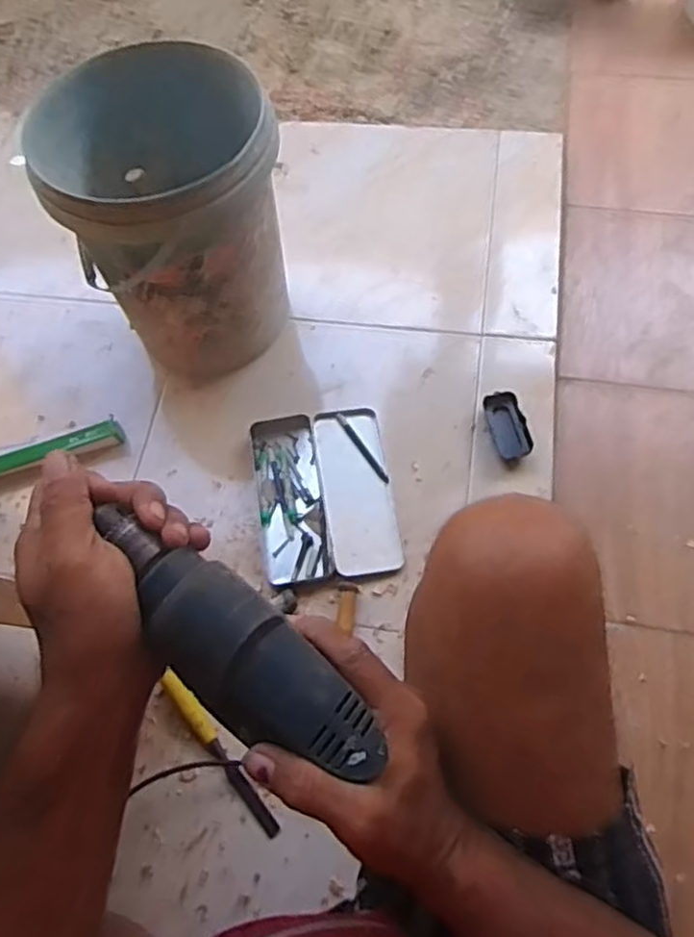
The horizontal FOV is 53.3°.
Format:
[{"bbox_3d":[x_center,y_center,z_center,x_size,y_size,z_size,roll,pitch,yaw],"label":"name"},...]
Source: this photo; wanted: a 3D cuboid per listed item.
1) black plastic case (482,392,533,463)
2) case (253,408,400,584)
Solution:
[{"bbox_3d":[0.238,-0.059,1.025,0.051,0.027,0.106,-11,65,-2],"label":"black plastic case"},{"bbox_3d":[-0.032,0.035,1.006,0.187,0.019,0.260,-9,65,-1],"label":"case"}]

